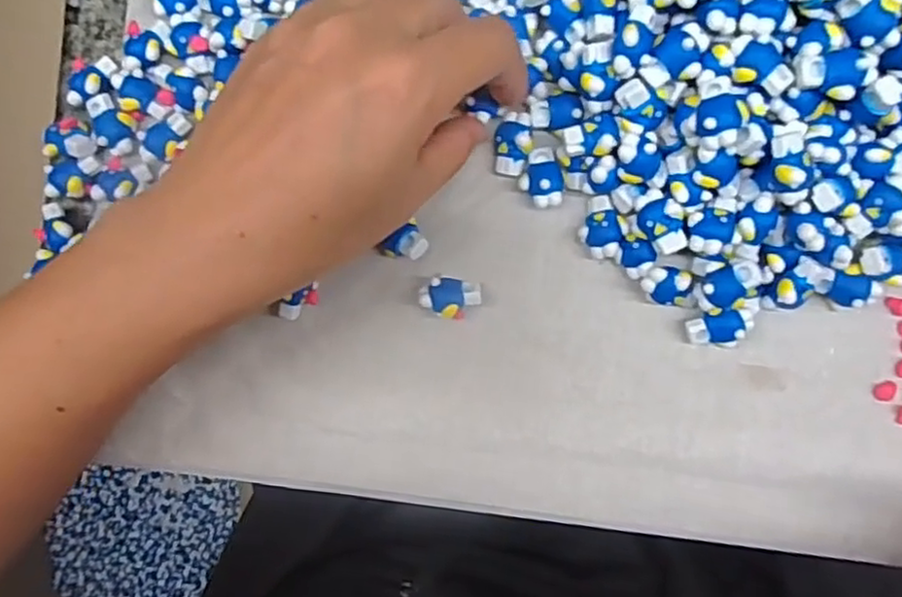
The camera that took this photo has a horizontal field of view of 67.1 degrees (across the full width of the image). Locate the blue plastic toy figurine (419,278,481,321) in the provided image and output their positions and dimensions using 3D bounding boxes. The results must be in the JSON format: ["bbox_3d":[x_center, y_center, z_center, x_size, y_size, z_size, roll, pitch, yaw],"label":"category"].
[{"bbox_3d":[0.000,0.000,0.248,0.021,0.012,0.014,7,86,5],"label":"blue plastic toy figurine"}]

